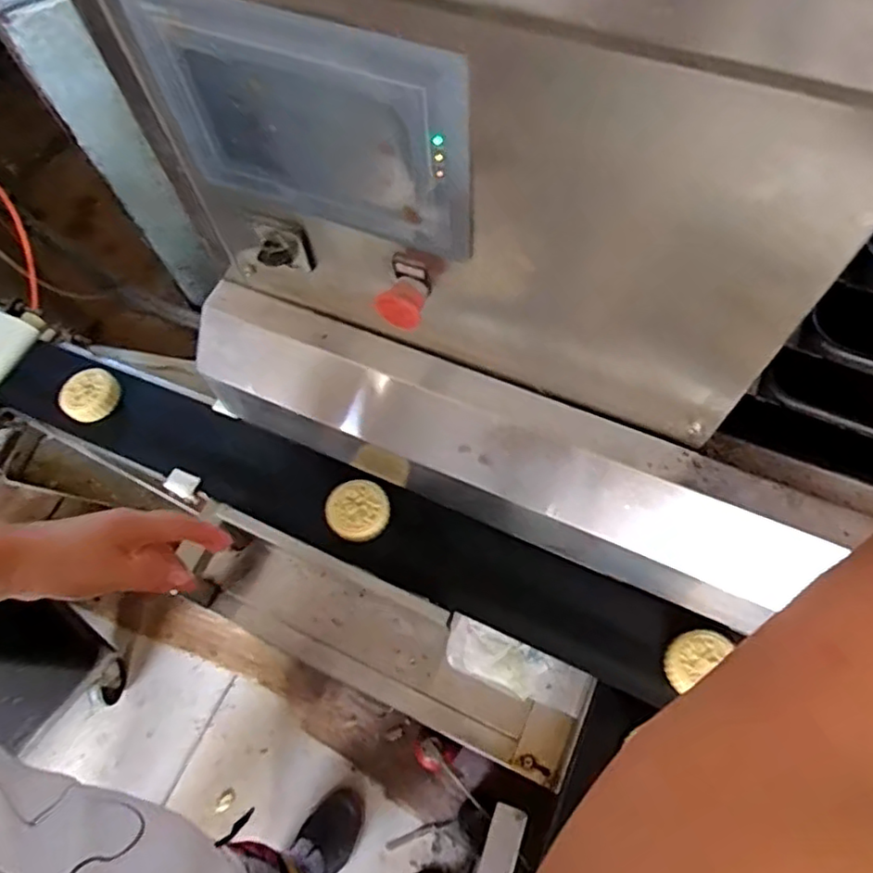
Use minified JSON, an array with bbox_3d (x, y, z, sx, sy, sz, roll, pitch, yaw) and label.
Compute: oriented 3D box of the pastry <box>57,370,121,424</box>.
[{"bbox_3d":[-0.465,-0.054,0.858,0.079,0.031,0.074,-1,65,2],"label":"pastry"}]

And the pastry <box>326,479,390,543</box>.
[{"bbox_3d":[-0.093,0.087,0.752,0.071,0.020,0.071,-1,65,2],"label":"pastry"}]

